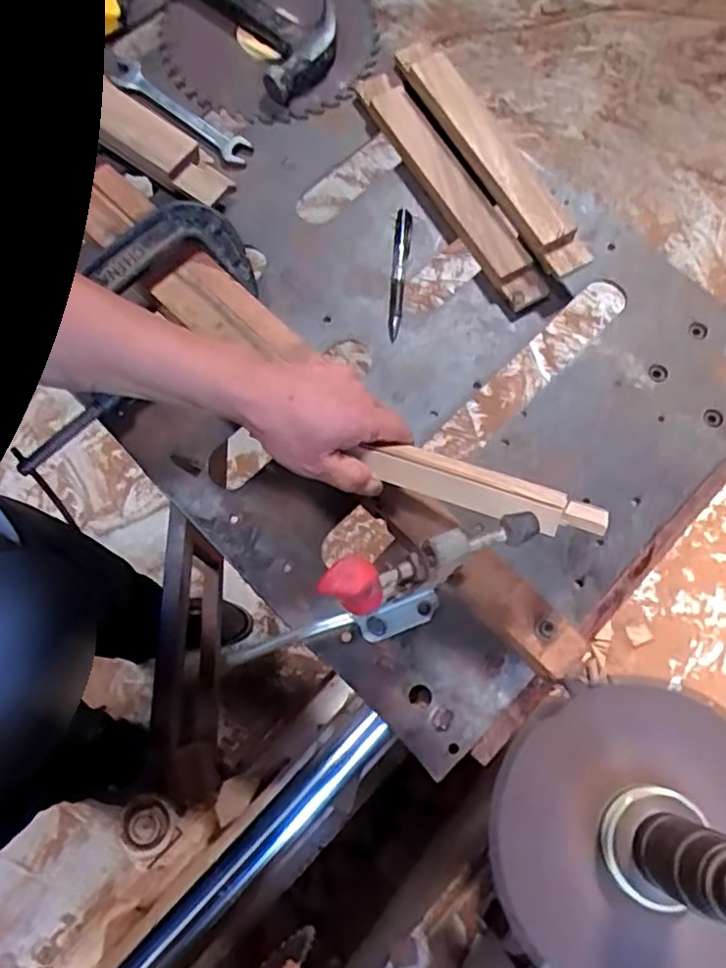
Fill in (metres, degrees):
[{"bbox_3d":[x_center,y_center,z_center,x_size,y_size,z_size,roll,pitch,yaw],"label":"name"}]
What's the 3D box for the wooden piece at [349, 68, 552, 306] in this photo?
[{"bbox_3d":[0.086,-0.299,0.654,0.046,0.024,0.294,-29,75,-9],"label":"wooden piece"}]

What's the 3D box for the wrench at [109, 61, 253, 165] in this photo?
[{"bbox_3d":[-0.189,-0.387,0.678,0.179,0.009,0.029,38,77,11],"label":"wrench"}]

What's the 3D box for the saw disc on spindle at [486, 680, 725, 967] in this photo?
[{"bbox_3d":[0.208,0.256,0.446,0.190,0.162,0.230,15,73,5],"label":"saw disc on spindle"}]

